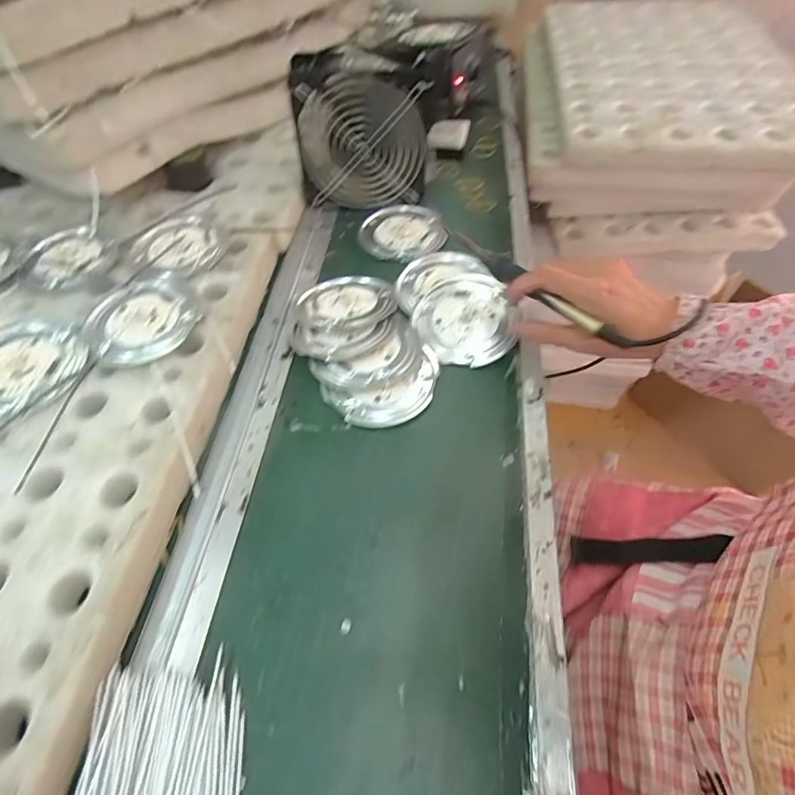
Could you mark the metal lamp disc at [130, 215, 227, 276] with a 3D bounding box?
[{"bbox_3d":[-0.234,-0.165,0.463,0.096,0.012,0.086,12,58,10],"label":"metal lamp disc"}]

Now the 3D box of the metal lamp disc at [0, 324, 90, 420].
[{"bbox_3d":[-0.331,-0.025,0.369,0.109,0.011,0.096,-36,62,-19],"label":"metal lamp disc"}]

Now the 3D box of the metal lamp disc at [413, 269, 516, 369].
[{"bbox_3d":[0.066,-0.083,0.431,0.096,0.013,0.111,1,65,11],"label":"metal lamp disc"}]

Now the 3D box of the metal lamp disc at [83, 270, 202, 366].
[{"bbox_3d":[-0.240,-0.075,0.399,0.098,0.005,0.102,-1,57,2],"label":"metal lamp disc"}]

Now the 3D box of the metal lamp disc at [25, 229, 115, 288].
[{"bbox_3d":[-0.348,-0.152,0.450,0.076,0.012,0.083,-1,57,2],"label":"metal lamp disc"}]

